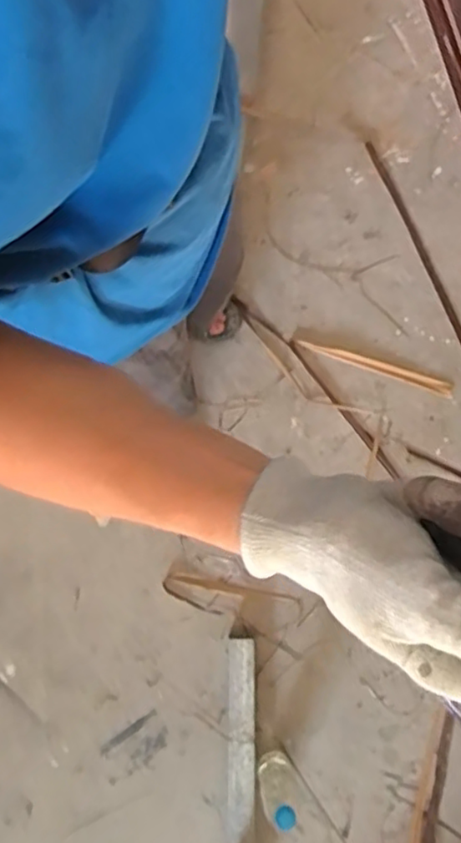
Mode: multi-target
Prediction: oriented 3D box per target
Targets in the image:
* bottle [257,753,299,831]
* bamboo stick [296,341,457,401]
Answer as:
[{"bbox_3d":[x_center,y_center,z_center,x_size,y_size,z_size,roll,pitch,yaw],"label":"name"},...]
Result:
[{"bbox_3d":[0.084,0.624,1.037,0.067,0.223,0.073,-15,82,-3],"label":"bottle"},{"bbox_3d":[0.291,-0.114,1.273,0.320,0.010,0.030,20,82,2],"label":"bamboo stick"}]

